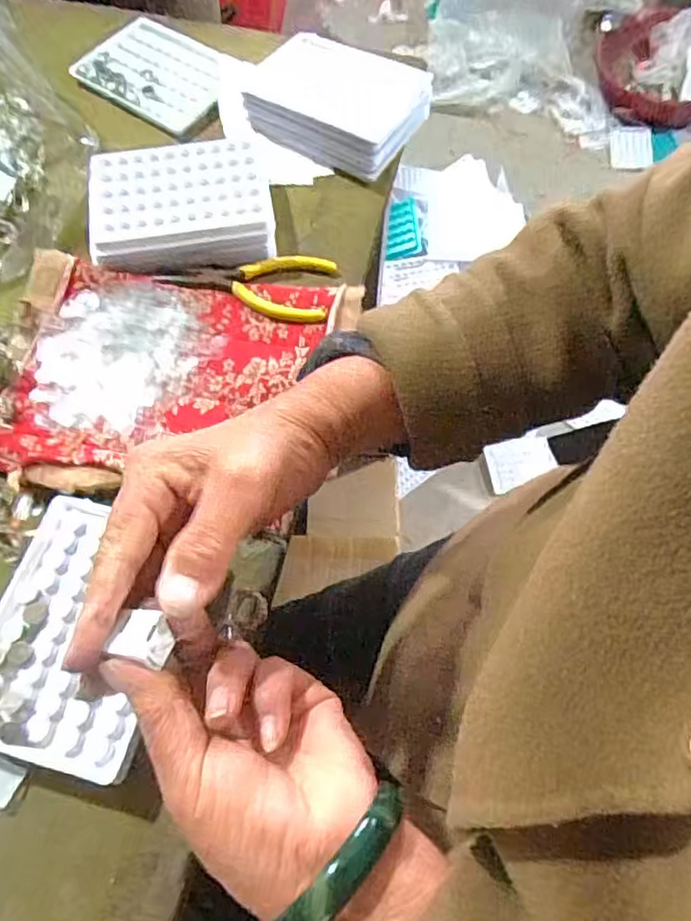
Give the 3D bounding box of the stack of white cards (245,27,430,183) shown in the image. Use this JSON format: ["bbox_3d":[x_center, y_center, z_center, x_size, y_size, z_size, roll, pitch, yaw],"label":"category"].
[{"bbox_3d":[-0.011,-0.296,0.510,0.155,0.035,0.102,29,68,11],"label":"stack of white cards"}]

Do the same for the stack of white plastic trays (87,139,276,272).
[{"bbox_3d":[-0.119,-0.185,0.452,0.124,0.032,0.094,-8,66,-5],"label":"stack of white plastic trays"}]

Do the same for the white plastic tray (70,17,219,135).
[{"bbox_3d":[-0.163,-0.335,0.540,0.128,0.017,0.090,36,69,14],"label":"white plastic tray"}]

